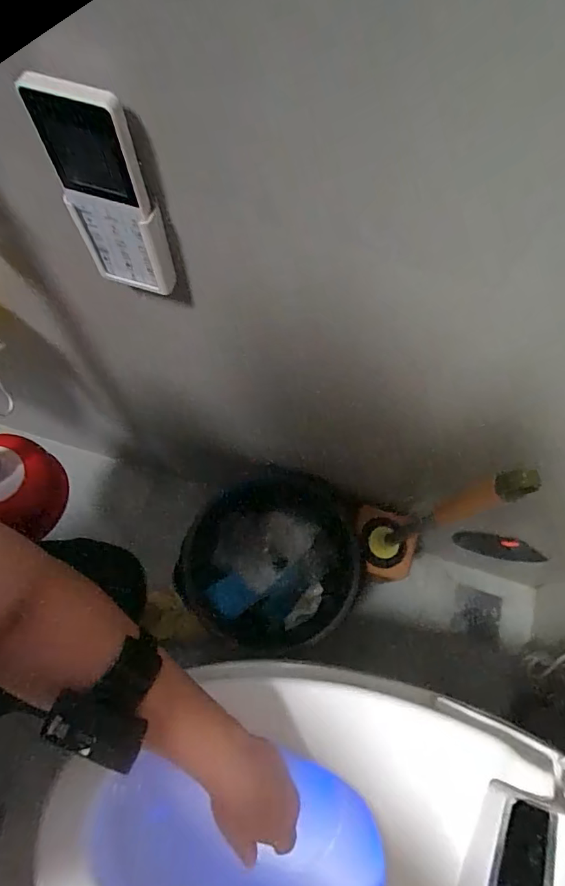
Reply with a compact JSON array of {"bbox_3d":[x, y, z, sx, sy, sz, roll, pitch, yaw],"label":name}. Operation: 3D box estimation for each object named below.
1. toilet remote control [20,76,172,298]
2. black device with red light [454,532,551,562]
[{"bbox_3d":[-0.111,-0.156,0.316,0.062,0.143,0.017,17,70,4],"label":"toilet remote control"},{"bbox_3d":[0.359,0.173,0.798,0.132,0.118,0.017,18,70,5],"label":"black device with red light"}]

